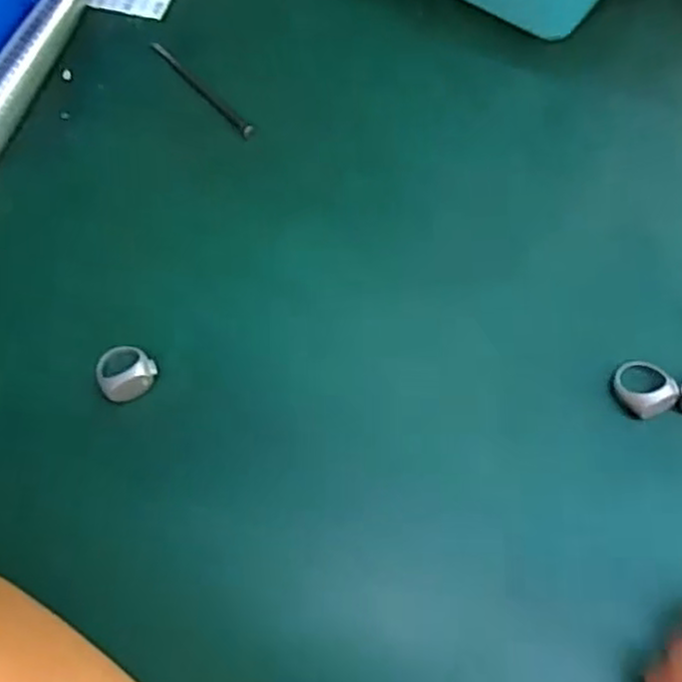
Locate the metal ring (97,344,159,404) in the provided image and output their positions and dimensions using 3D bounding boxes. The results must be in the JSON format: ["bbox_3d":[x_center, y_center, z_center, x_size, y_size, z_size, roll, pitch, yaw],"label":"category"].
[{"bbox_3d":[-0.085,0.012,0.283,0.021,0.009,0.023,0,67,1],"label":"metal ring"}]

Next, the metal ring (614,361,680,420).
[{"bbox_3d":[0.117,0.018,0.281,0.020,0.008,0.023,-20,68,-7],"label":"metal ring"}]

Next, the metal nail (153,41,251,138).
[{"bbox_3d":[-0.067,-0.120,0.344,0.006,0.004,0.076,-40,72,-15],"label":"metal nail"}]

